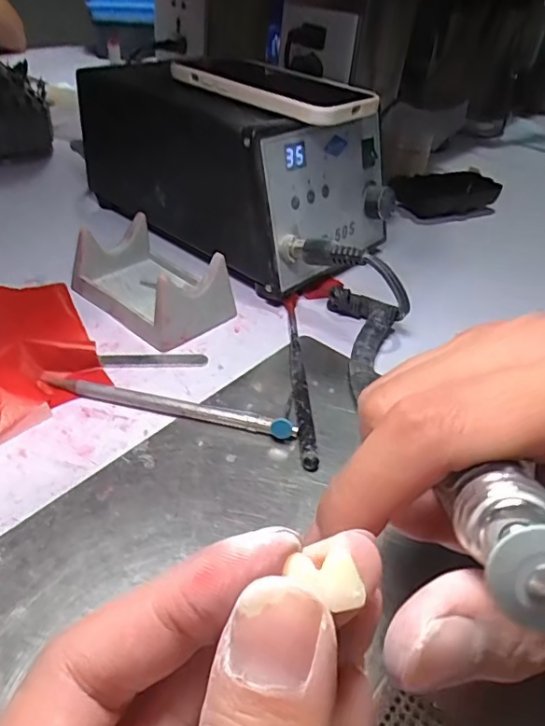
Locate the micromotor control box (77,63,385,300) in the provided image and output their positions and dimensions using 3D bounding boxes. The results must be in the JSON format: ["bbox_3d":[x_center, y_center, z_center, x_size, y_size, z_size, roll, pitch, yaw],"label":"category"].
[{"bbox_3d":[-0.031,-0.160,0.435,0.230,0.111,0.138,31,45,28],"label":"micromotor control box"}]

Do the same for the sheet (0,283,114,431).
[{"bbox_3d":[-0.151,-0.016,0.315,0.079,0.018,0.136,-16,44,-26],"label":"sheet"}]

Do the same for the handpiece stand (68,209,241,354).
[{"bbox_3d":[-0.078,-0.057,0.358,0.096,0.042,0.063,31,45,28],"label":"handpiece stand"}]

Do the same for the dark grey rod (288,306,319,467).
[{"bbox_3d":[0.014,0.007,0.317,0.008,0.010,0.140,2,39,-5],"label":"dark grey rod"}]

